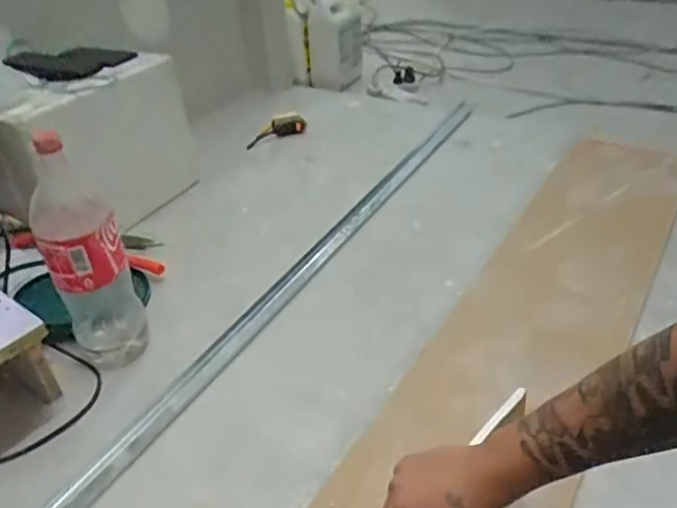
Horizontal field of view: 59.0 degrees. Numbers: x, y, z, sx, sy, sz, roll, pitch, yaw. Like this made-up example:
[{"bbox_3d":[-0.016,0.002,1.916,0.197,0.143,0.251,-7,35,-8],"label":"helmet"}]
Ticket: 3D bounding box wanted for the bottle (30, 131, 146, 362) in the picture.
[{"bbox_3d":[-0.341,0.018,0.819,0.104,0.343,0.086,-18,37,-20],"label":"bottle"}]

